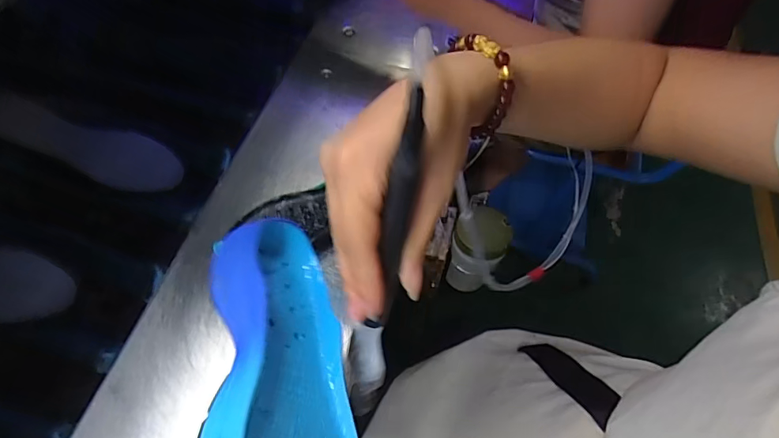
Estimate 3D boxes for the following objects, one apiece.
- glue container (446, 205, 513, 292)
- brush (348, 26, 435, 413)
[{"bbox_3d":[0.122,0.042,0.647,0.071,0.129,0.071,20,59,10],"label":"glue container"},{"bbox_3d":[-0.001,0.016,0.224,0.021,0.199,0.017,14,28,7],"label":"brush"}]

